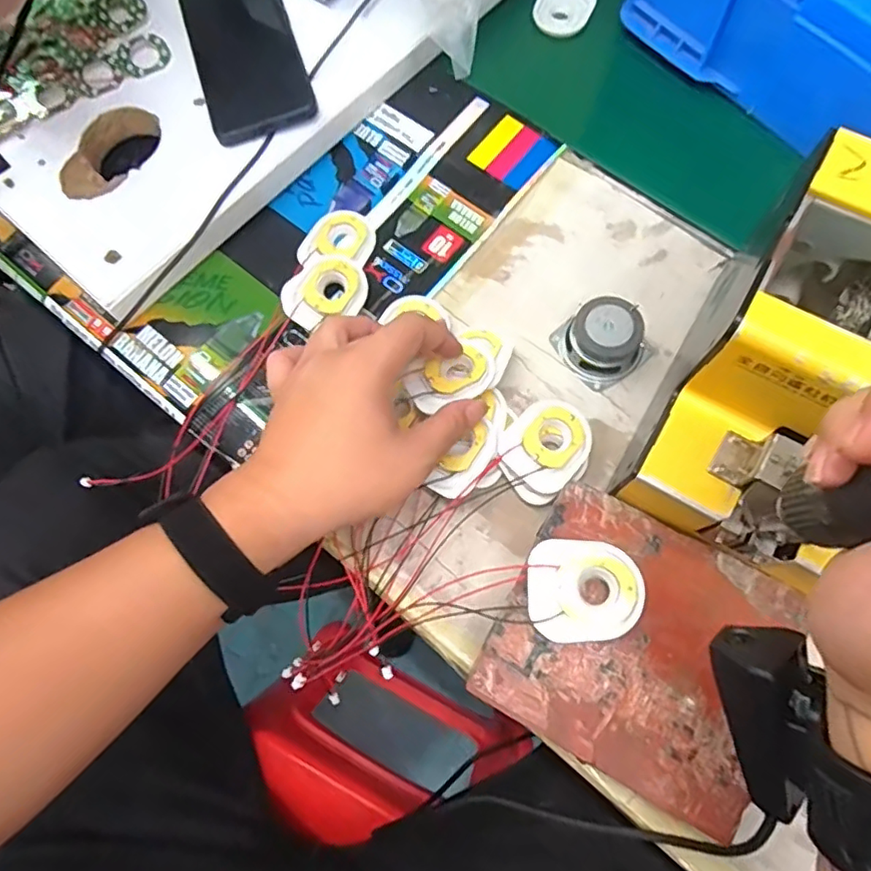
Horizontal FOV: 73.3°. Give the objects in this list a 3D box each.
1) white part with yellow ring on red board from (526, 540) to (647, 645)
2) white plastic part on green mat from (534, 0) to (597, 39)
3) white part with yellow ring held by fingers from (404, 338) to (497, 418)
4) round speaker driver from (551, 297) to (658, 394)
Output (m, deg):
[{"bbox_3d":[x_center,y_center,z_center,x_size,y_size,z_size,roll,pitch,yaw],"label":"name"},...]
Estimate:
[{"bbox_3d":[0.078,0.082,0.308,0.058,0.020,0.050,-2,72,2],"label":"white part with yellow ring on red board"},{"bbox_3d":[0.113,-0.373,0.514,0.048,0.005,0.043,19,96,-4],"label":"white plastic part on green mat"},{"bbox_3d":[0.010,-0.039,0.376,0.058,0.010,0.037,-25,73,-6],"label":"white part with yellow ring held by fingers"},{"bbox_3d":[0.115,-0.067,0.397,0.052,0.029,0.053,-33,74,-8],"label":"round speaker driver"}]

